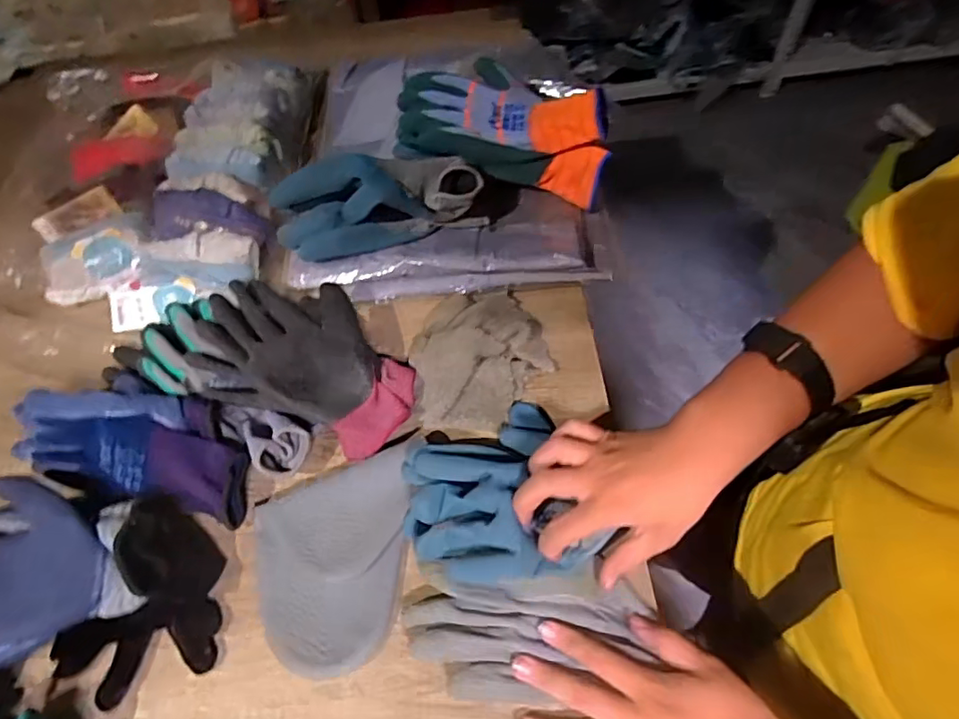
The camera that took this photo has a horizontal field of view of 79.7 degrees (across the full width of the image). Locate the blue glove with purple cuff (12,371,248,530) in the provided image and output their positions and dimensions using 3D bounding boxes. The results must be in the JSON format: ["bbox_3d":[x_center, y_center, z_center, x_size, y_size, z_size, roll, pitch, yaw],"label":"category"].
[{"bbox_3d":[-0.304,0.066,0.502,0.237,0.065,0.099,12,60,11],"label":"blue glove with purple cuff"}]

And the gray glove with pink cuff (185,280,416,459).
[{"bbox_3d":[-0.155,-0.003,0.528,0.203,0.034,0.131,16,61,13],"label":"gray glove with pink cuff"}]

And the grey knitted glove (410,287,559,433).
[{"bbox_3d":[0.002,-0.008,0.545,0.129,0.028,0.144,-12,58,-4],"label":"grey knitted glove"}]

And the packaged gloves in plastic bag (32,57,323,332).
[{"bbox_3d":[-0.371,-0.227,0.683,0.295,0.059,0.417,0,58,4],"label":"packaged gloves in plastic bag"}]

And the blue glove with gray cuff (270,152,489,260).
[{"bbox_3d":[-0.102,-0.156,0.573,0.211,0.073,0.062,-7,58,-1],"label":"blue glove with gray cuff"}]

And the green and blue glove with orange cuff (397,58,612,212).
[{"bbox_3d":[0.029,-0.250,0.613,0.226,0.085,0.117,15,59,-4],"label":"green and blue glove with orange cuff"}]

